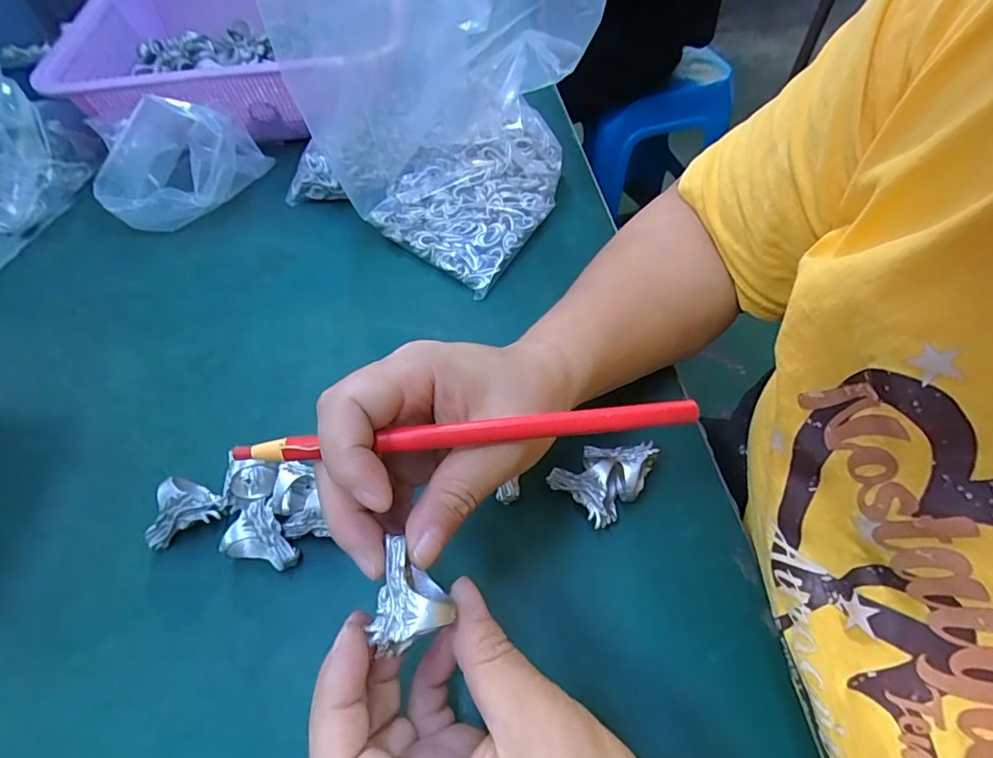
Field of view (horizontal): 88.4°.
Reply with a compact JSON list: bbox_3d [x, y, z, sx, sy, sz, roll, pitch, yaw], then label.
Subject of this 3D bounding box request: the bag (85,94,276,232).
[{"bbox_3d":[-0.263,-0.180,0.414,0.126,0.079,0.092,-6,56,-1],"label":"bag"}]

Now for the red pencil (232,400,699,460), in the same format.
[{"bbox_3d":[-0.010,0.020,0.188,0.168,0.005,0.008,-5,56,-1],"label":"red pencil"}]

